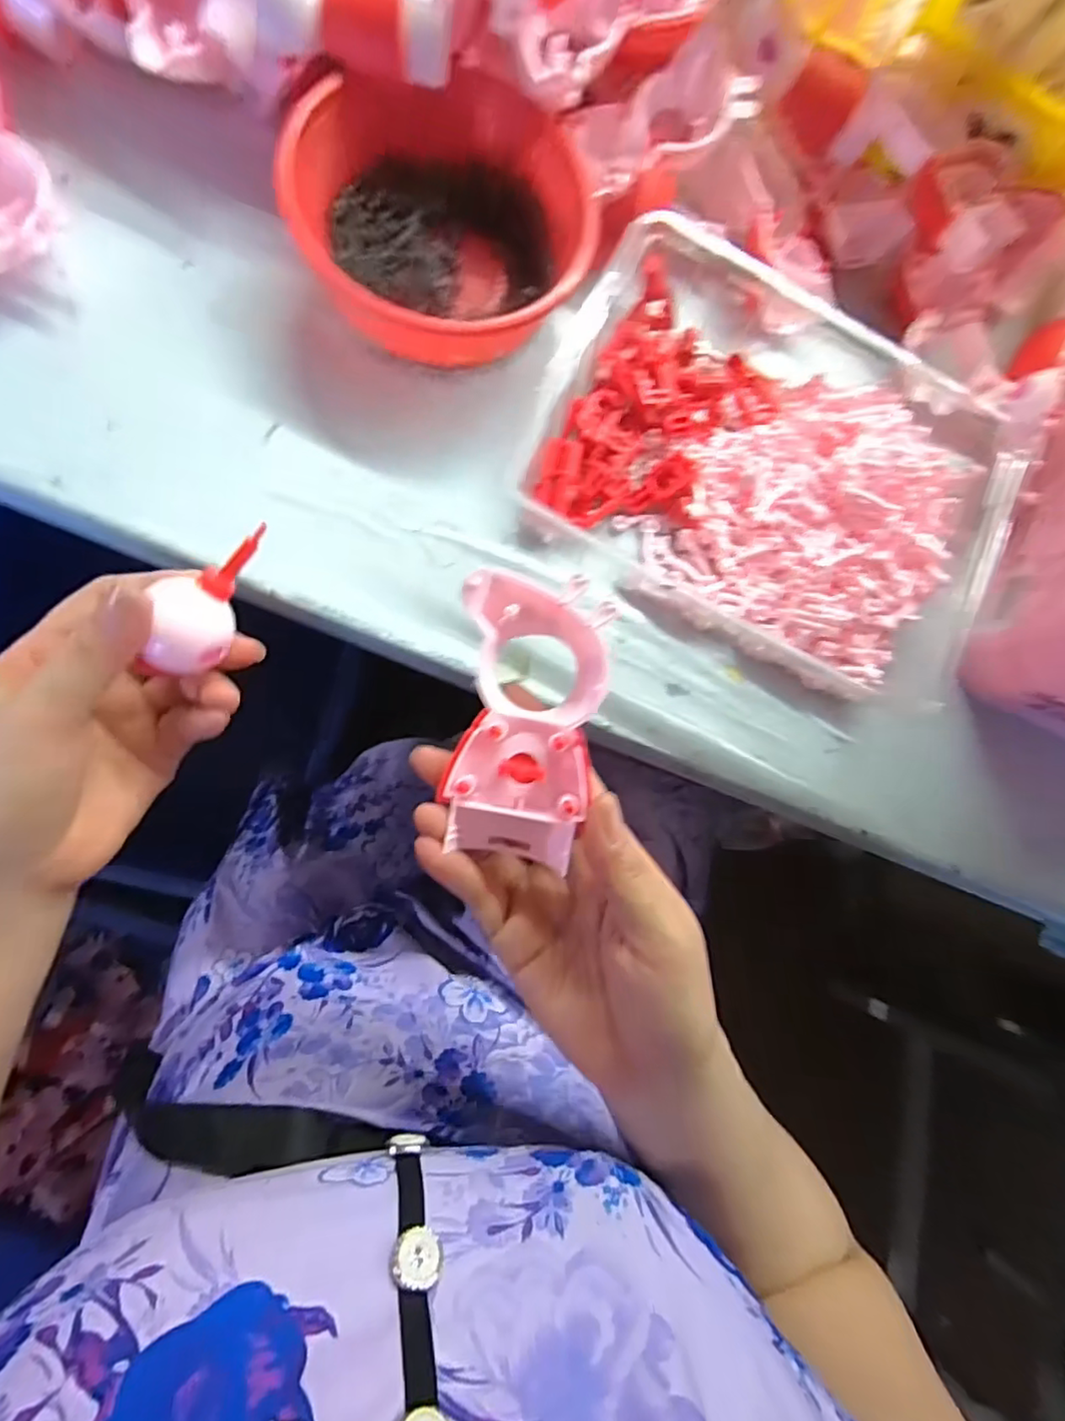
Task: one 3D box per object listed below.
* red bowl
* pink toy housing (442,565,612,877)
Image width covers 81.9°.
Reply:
[{"bbox_3d":[-0.041,-0.230,0.288,0.132,0.043,0.123,1,85,-7],"label":"red bowl"},{"bbox_3d":[-0.002,0.005,0.226,0.050,0.031,0.104,6,96,-6],"label":"pink toy housing"}]

